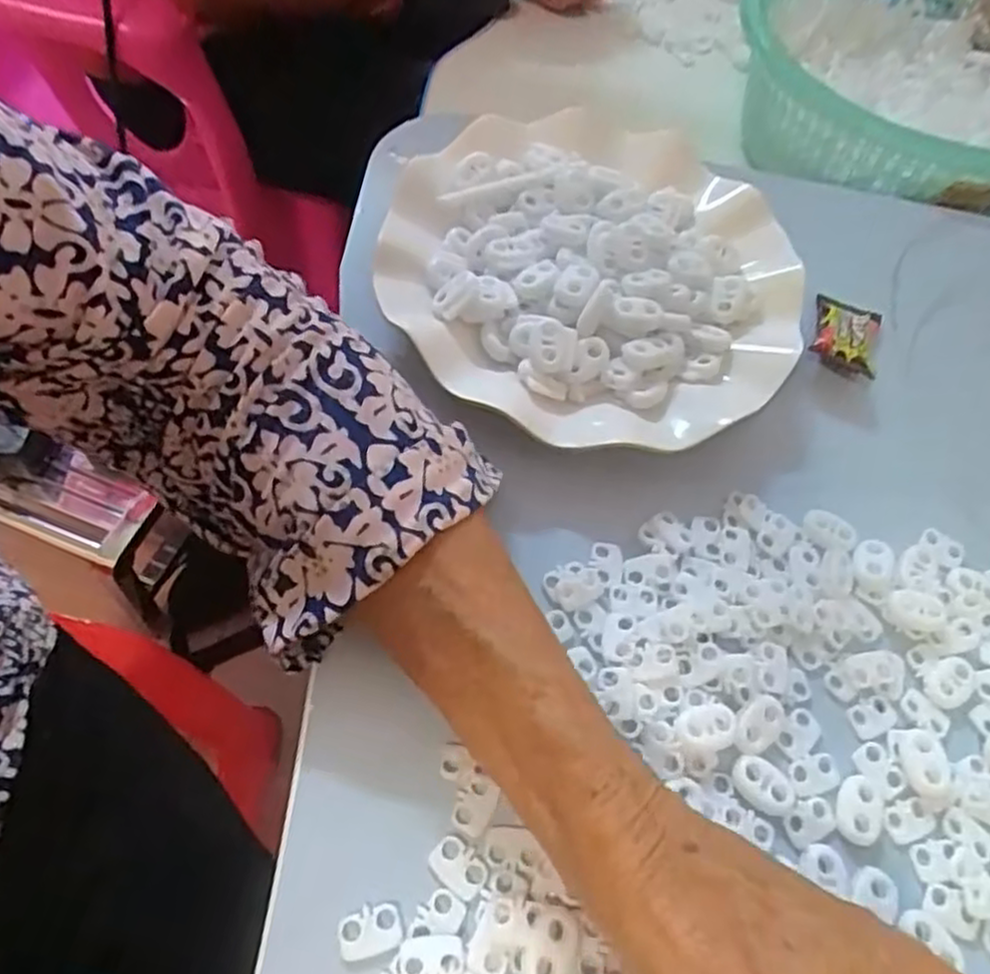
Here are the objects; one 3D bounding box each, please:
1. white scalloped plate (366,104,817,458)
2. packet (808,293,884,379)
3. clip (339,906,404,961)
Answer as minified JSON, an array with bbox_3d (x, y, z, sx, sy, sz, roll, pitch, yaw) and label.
[{"bbox_3d":[0.044,-0.094,0.340,0.178,0.045,0.180,4,58,-6],"label":"white scalloped plate"},{"bbox_3d":[0.164,-0.073,0.353,0.030,0.012,0.049,23,58,6],"label":"packet"},{"bbox_3d":[-0.037,0.130,0.221,0.018,0.004,0.013,-5,60,-12],"label":"clip"}]

